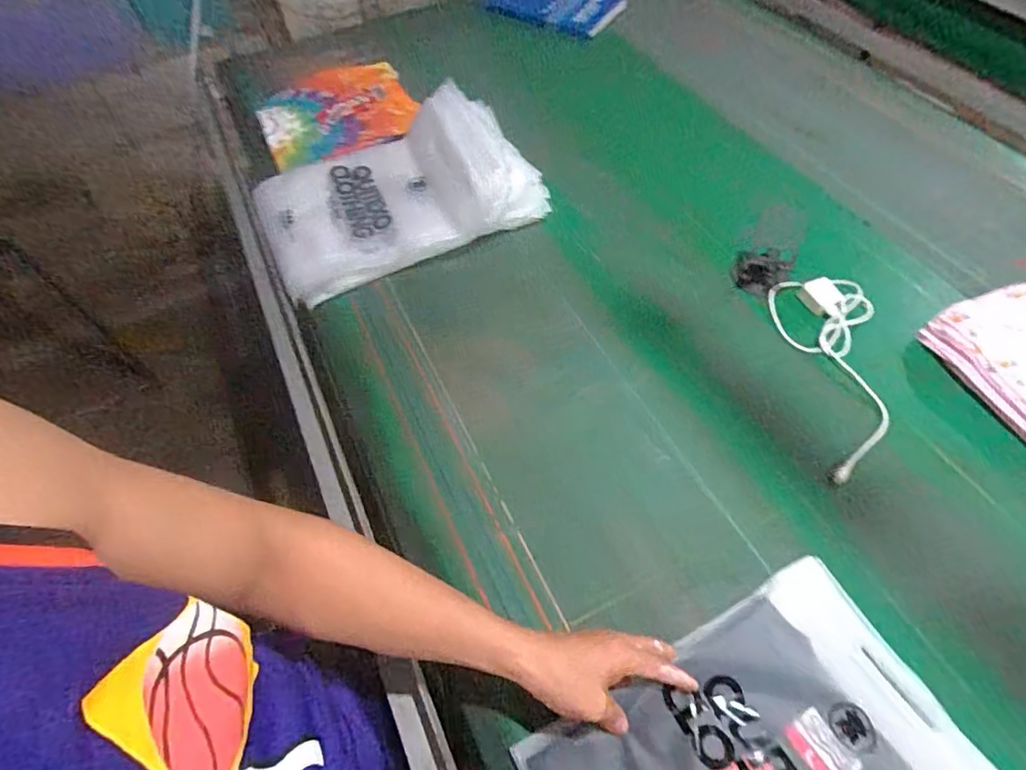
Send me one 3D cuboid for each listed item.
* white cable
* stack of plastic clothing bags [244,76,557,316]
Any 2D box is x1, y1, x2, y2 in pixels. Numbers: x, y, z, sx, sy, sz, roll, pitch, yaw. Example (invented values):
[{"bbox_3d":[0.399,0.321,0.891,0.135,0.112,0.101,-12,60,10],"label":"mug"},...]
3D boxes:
[{"bbox_3d":[0.425,-0.020,0.686,0.140,0.040,0.305,-1,57,4],"label":"white cable"},{"bbox_3d":[-0.194,-0.327,0.835,0.416,0.078,0.300,-24,59,-11],"label":"stack of plastic clothing bags"}]

